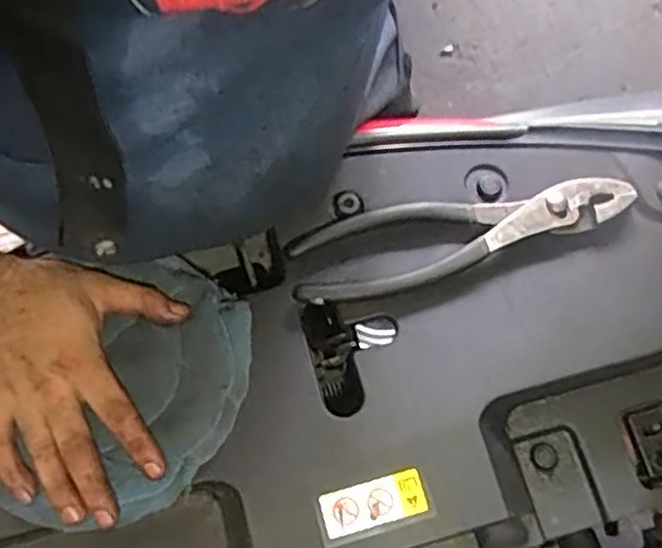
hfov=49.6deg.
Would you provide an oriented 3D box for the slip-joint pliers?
[{"bbox_3d":[0.090,-0.036,0.502,0.241,0.013,0.062,-18,76,-6],"label":"slip-joint pliers"}]

